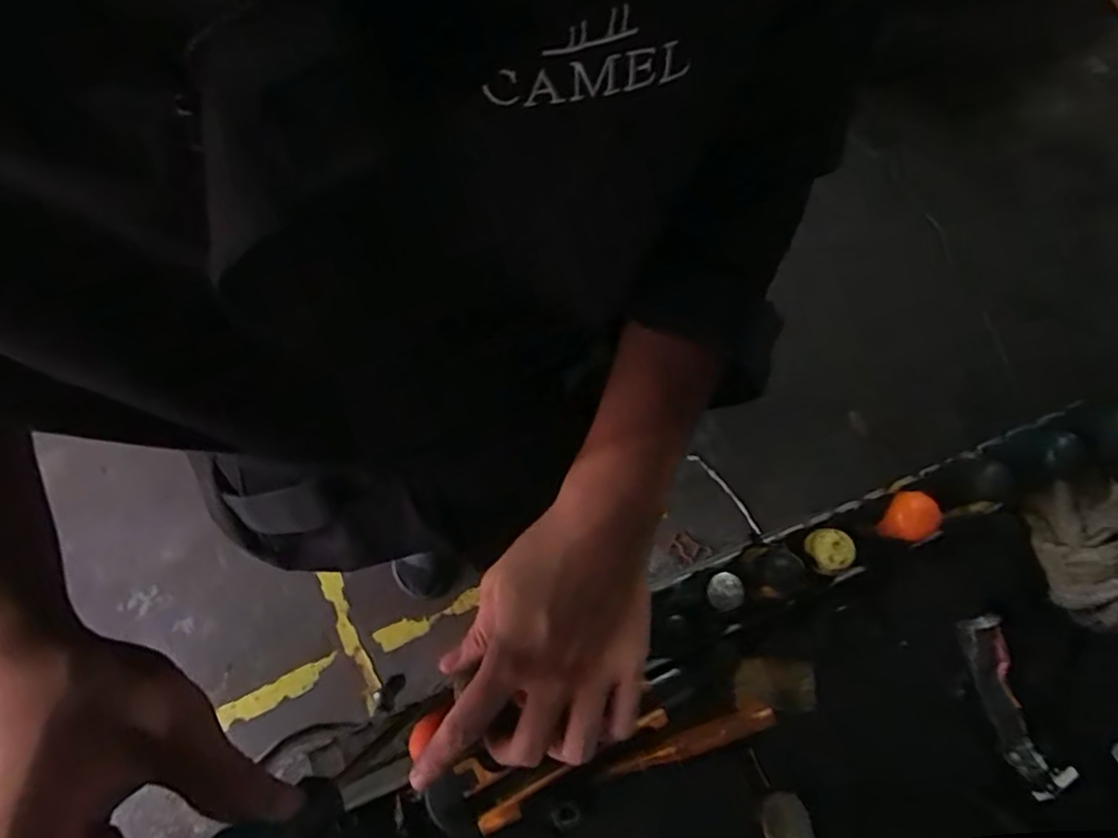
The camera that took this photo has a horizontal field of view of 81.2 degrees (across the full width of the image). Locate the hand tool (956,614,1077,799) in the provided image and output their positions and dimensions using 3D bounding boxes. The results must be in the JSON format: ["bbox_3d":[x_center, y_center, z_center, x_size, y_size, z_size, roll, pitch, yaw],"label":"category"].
[{"bbox_3d":[0.271,0.170,0.389,0.031,0.019,0.105,-24,79,-7],"label":"hand tool"}]

